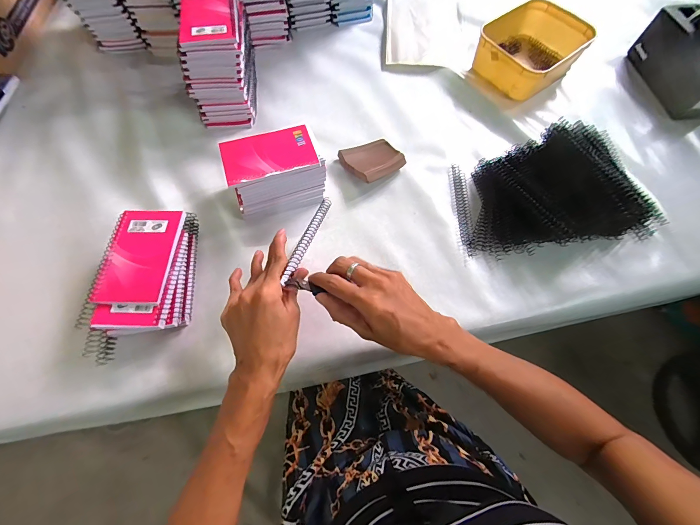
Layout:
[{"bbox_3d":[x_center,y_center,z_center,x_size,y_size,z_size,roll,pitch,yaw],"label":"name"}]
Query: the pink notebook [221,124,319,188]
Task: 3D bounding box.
[{"bbox_3d":[-0.117,-0.157,0.445,0.127,0.008,0.075,-16,67,-9],"label":"pink notebook"}]

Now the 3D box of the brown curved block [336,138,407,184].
[{"bbox_3d":[0.039,-0.170,0.521,0.087,0.031,0.084,-31,69,-14],"label":"brown curved block"}]

